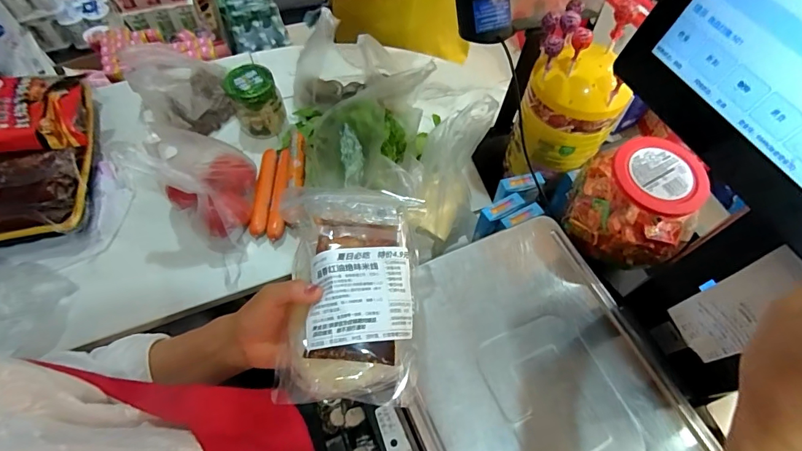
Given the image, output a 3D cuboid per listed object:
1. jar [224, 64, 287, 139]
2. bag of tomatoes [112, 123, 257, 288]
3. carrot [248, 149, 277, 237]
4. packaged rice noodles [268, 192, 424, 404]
[{"bbox_3d":[-0.270,-0.228,0.798,0.088,0.121,0.084,1,61,-1],"label":"jar"},{"bbox_3d":[-0.289,-0.056,0.658,0.157,0.197,0.192,-39,69,-21],"label":"bag of tomatoes"},{"bbox_3d":[-0.240,-0.061,0.740,0.028,0.025,0.163,1,61,-1],"label":"carrot"},{"bbox_3d":[-0.047,0.047,0.363,0.122,0.031,0.190,2,61,-1],"label":"packaged rice noodles"}]

